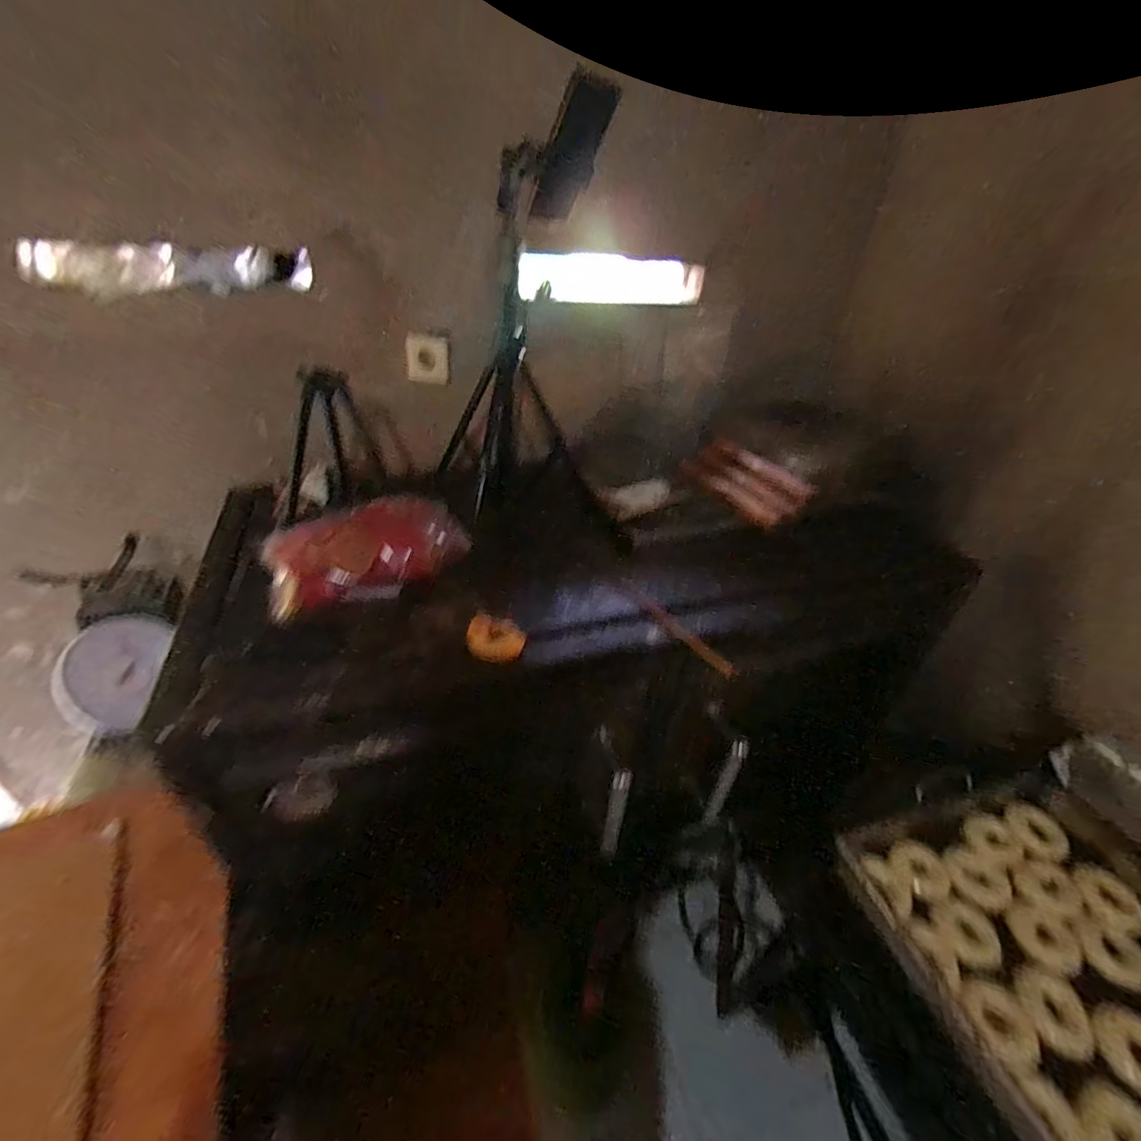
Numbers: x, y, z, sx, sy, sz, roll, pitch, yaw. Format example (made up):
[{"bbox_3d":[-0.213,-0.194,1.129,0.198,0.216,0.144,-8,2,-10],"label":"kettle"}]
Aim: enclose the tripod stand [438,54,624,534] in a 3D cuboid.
[{"bbox_3d":[-0.074,-0.362,0.726,0.204,0.500,0.201,4,37,-3],"label":"tripod stand"}]

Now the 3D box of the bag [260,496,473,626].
[{"bbox_3d":[-0.286,-0.028,0.741,0.269,0.115,0.072,-21,45,-32],"label":"bag"}]

